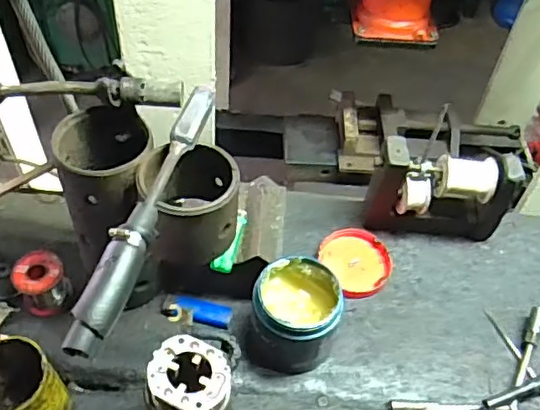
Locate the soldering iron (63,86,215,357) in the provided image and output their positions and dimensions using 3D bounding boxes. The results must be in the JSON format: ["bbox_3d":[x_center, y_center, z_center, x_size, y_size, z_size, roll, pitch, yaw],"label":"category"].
[{"bbox_3d":[-0.095,-0.003,0.472,0.026,0.027,0.263,15,50,7],"label":"soldering iron"}]

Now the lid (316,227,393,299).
[{"bbox_3d":[0.111,0.069,0.734,0.080,0.016,0.095,-18,54,-20],"label":"lid"}]

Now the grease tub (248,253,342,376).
[{"bbox_3d":[0.026,0.121,0.625,0.086,0.103,0.084,3,50,-3],"label":"grease tub"}]

